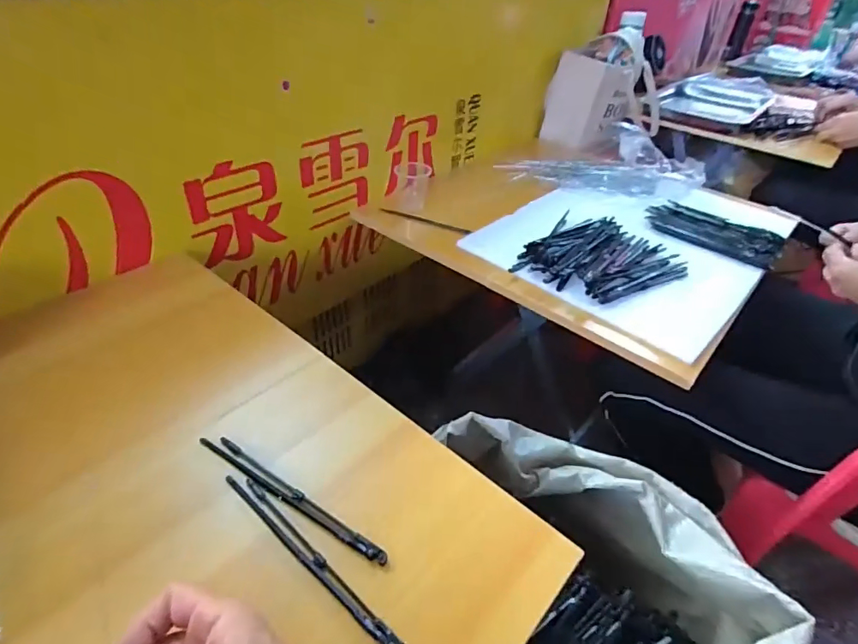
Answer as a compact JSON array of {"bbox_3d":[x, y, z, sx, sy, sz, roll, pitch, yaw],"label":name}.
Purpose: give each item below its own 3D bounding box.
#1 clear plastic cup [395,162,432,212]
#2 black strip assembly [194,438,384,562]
[{"bbox_3d":[-0.031,-0.254,0.908,0.060,0.070,0.071,5,39,3],"label":"clear plastic cup"},{"bbox_3d":[-0.108,0.132,0.378,0.185,0.007,0.015,23,43,23],"label":"black strip assembly"}]

